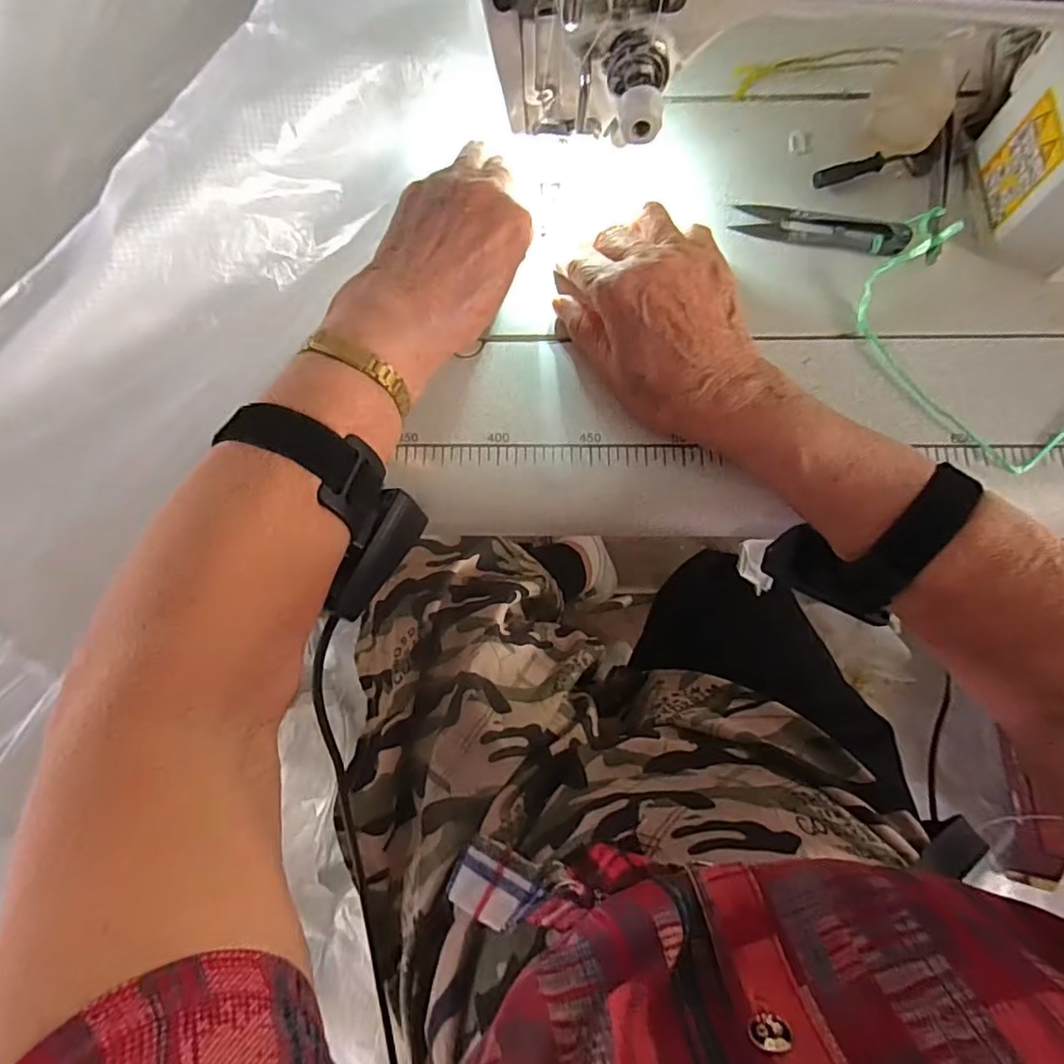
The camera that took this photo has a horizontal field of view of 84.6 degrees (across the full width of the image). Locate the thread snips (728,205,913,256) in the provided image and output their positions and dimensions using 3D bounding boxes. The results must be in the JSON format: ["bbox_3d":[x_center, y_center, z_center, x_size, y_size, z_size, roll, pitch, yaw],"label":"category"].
[{"bbox_3d":[0.170,-0.179,0.345,0.096,0.011,0.024,14,74,5],"label":"thread snips"}]

